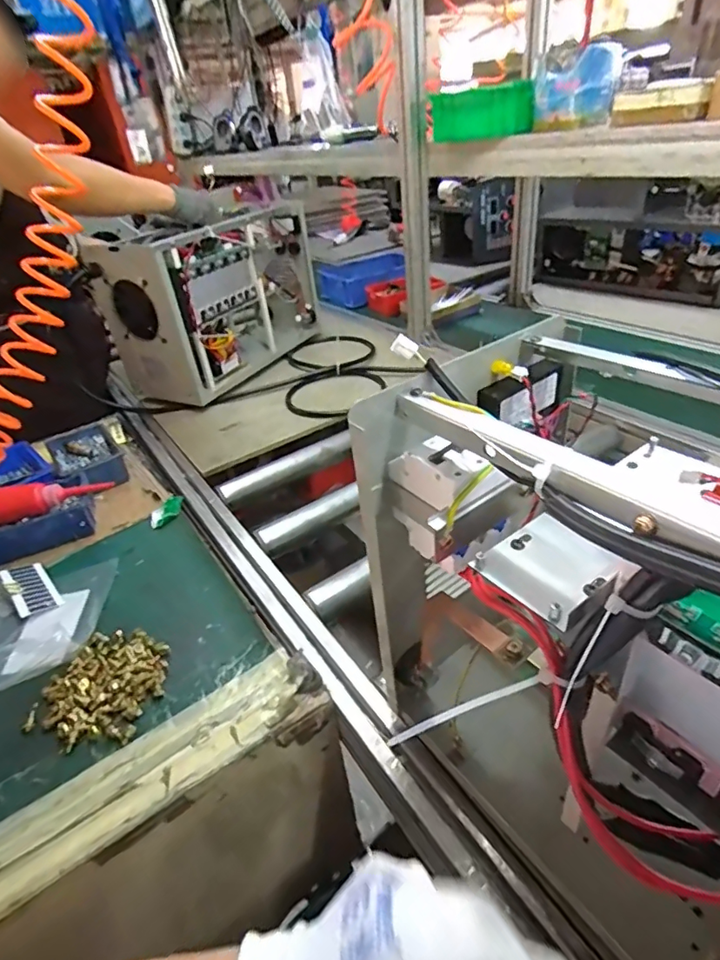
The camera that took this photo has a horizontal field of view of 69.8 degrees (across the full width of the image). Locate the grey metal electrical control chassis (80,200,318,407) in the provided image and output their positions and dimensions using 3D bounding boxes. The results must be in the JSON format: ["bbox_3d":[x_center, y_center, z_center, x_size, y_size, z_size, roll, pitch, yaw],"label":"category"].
[{"bbox_3d":[-0.320,-0.404,1.149,0.246,0.294,0.496,11,39,25],"label":"grey metal electrical control chassis"}]

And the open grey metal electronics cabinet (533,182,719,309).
[{"bbox_3d":[0.747,-0.646,1.361,0.219,0.227,0.562,-29,40,-28],"label":"open grey metal electronics cabinet"}]

